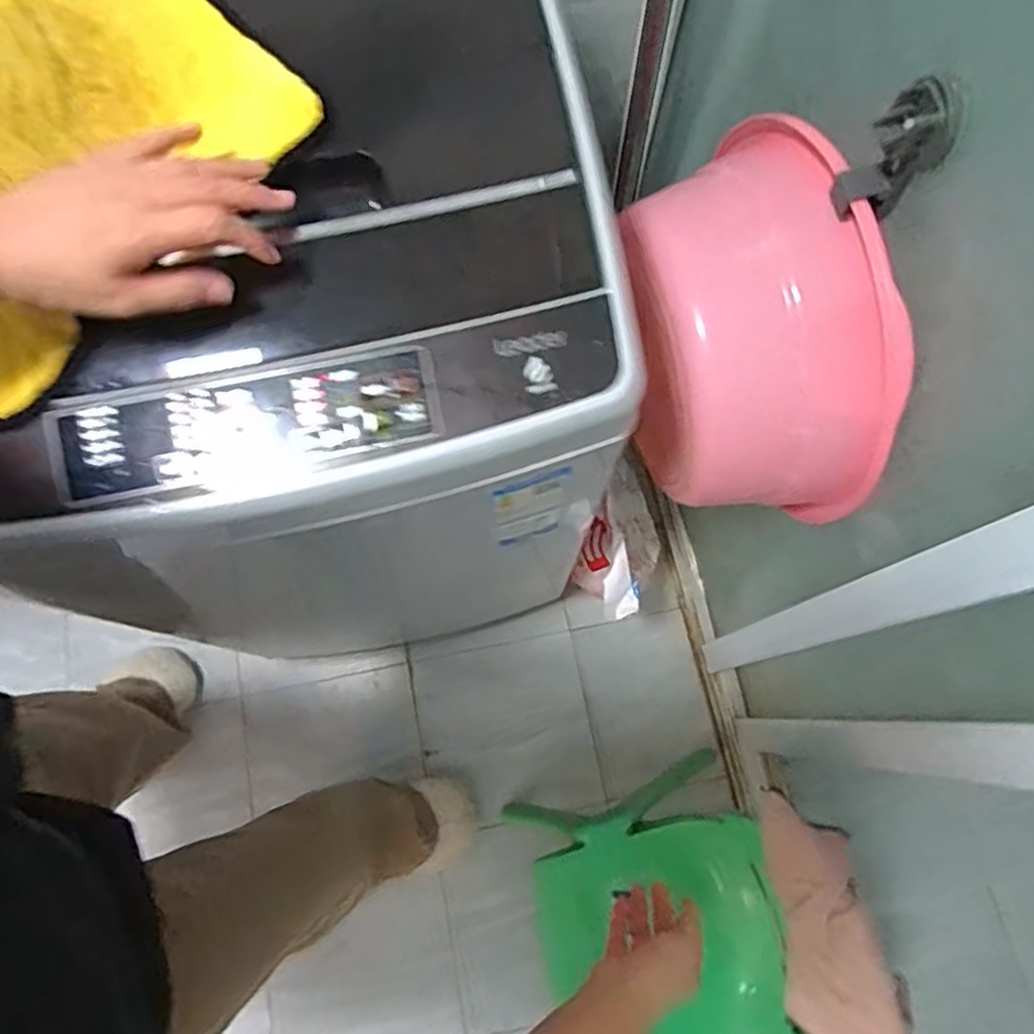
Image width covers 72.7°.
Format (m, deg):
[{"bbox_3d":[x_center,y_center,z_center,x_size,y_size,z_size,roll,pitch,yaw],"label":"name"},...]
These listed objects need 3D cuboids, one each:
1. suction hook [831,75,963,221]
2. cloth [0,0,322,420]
[{"bbox_3d":[0.269,-0.255,0.500,0.041,0.092,0.047,-31,76,-8],"label":"suction hook"},{"bbox_3d":[-0.324,-0.256,0.465,0.304,0.046,0.276,-44,84,-5],"label":"cloth"}]

